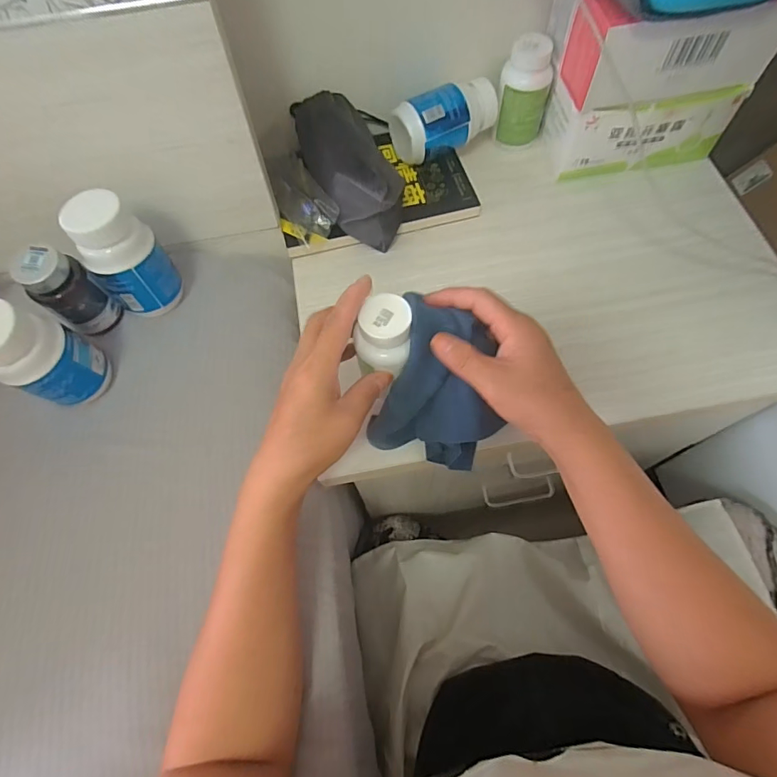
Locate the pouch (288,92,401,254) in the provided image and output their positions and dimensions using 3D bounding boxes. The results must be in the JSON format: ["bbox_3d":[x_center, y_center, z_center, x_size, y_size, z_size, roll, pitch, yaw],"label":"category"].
[{"bbox_3d":[-0.038,-0.234,0.473,0.078,0.087,0.181,-23,66,-8],"label":"pouch"}]

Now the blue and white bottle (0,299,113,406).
[{"bbox_3d":[-0.284,-0.026,0.374,0.047,0.108,0.061,27,69,15],"label":"blue and white bottle"}]

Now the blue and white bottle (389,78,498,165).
[{"bbox_3d":[0.062,-0.286,0.478,0.108,0.049,0.049,-26,66,-9],"label":"blue and white bottle"}]

